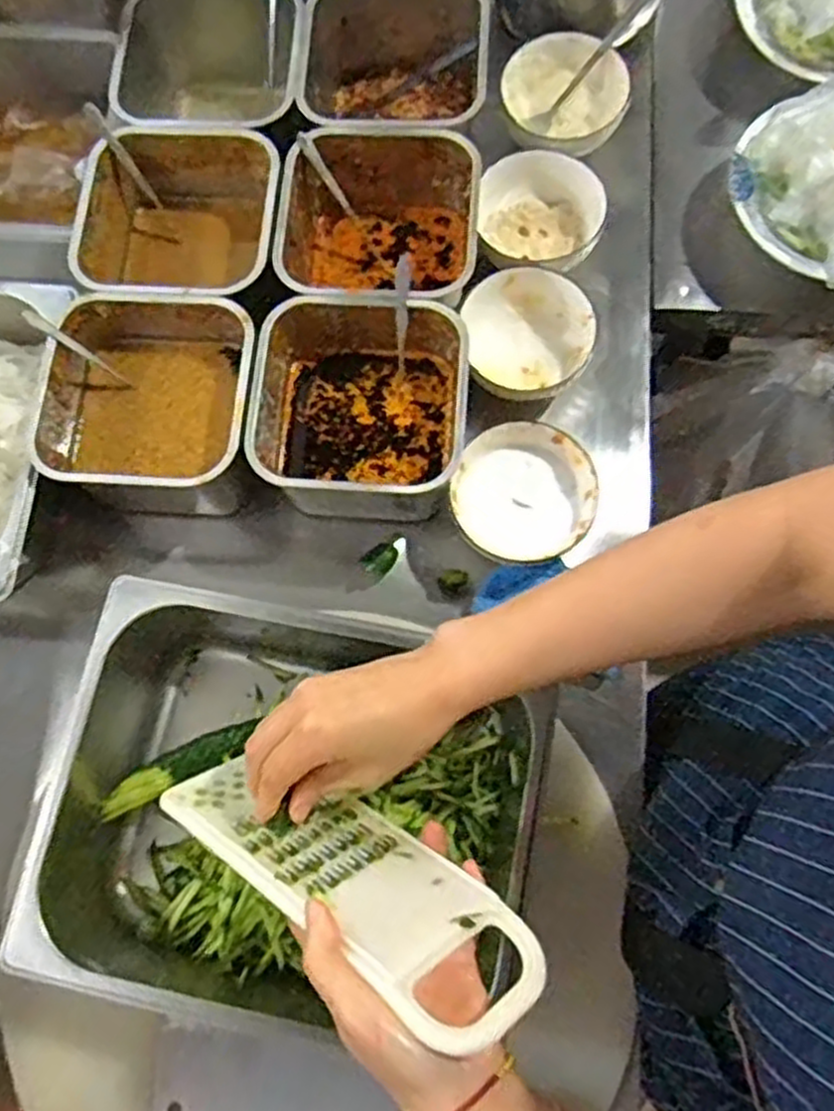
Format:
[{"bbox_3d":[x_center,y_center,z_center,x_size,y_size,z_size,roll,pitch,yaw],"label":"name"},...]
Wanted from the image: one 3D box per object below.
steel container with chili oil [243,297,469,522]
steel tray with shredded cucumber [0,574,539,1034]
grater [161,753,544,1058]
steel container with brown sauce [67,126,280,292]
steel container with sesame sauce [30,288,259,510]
[{"bbox_3d":[-0.044,-0.113,0.631,0.157,0.087,0.158,3,75,3],"label":"steel container with chili oil"},{"bbox_3d":[-0.090,0.173,0.573,0.312,0.104,0.257,7,75,4],"label":"steel tray with shredded cucumber"},{"bbox_3d":[-0.045,0.179,0.452,0.240,0.084,0.023,19,117,38],"label":"grater"},{"bbox_3d":[-0.194,-0.266,0.699,0.160,0.121,0.153,3,75,3],"label":"steel container with brown sauce"},{"bbox_3d":[-0.206,-0.116,0.643,0.163,0.089,0.158,5,75,3],"label":"steel container with sesame sauce"}]

